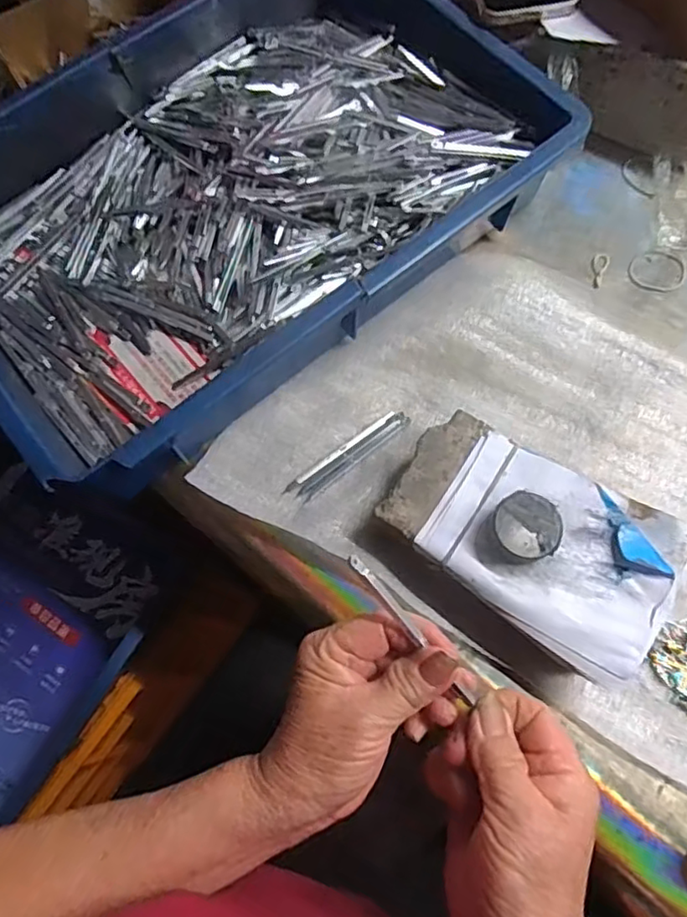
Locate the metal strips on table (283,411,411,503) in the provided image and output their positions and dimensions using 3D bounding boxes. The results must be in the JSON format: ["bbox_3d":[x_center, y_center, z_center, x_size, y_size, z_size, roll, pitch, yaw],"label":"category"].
[{"bbox_3d":[0.004,-0.003,0.431,0.095,0.004,0.018,-38,73,-10],"label":"metal strips on table"}]

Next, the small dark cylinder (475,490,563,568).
[{"bbox_3d":[0.100,0.041,0.360,0.044,0.022,0.037,-7,70,0],"label":"small dark cylinder"}]

